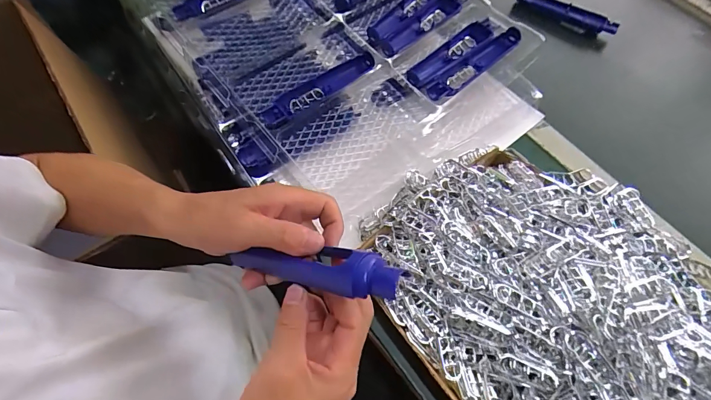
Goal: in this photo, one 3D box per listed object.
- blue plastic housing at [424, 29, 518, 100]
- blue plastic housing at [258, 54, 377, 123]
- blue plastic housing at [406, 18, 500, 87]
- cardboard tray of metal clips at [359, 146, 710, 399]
[{"bbox_3d":[0.170,-0.193,0.536,0.170,0.023,0.031,-36,69,-17],"label":"blue plastic housing"},{"bbox_3d":[-0.049,-0.153,0.519,0.179,0.026,0.035,-37,70,-17],"label":"blue plastic housing"},{"bbox_3d":[0.144,-0.222,0.557,0.161,0.020,0.034,-36,69,-16],"label":"blue plastic housing"},{"bbox_3d":[0.239,0.107,0.391,0.335,0.050,0.442,-36,69,-16],"label":"cardboard tray of metal clips"}]

